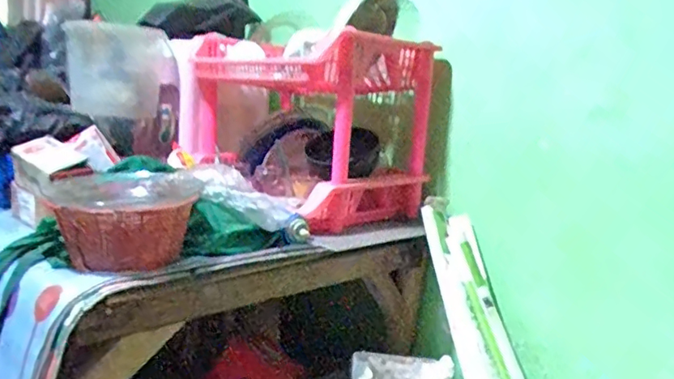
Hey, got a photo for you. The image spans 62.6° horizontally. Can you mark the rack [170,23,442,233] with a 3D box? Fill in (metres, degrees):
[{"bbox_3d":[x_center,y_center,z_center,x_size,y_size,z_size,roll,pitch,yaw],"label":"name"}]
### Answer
[{"bbox_3d":[-0.091,-0.136,1.171,0.502,0.341,0.333,11,12,44],"label":"rack"}]

